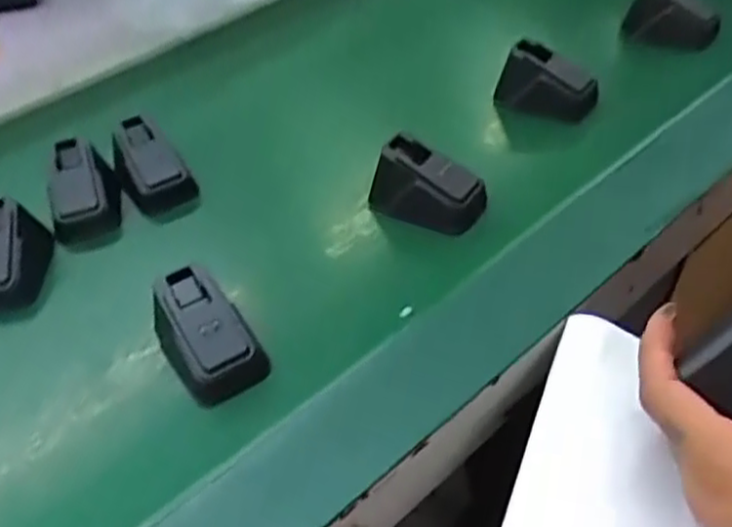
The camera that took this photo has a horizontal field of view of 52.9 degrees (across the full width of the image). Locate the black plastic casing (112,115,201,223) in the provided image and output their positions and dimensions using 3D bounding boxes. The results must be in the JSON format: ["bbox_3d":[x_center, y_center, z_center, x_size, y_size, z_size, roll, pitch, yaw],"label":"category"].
[{"bbox_3d":[-0.149,-0.069,0.517,0.049,0.027,0.072,-14,70,-17],"label":"black plastic casing"}]

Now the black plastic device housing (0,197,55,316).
[{"bbox_3d":[-0.226,-0.006,0.458,0.035,0.046,0.064,-6,44,1],"label":"black plastic device housing"}]

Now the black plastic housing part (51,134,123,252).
[{"bbox_3d":[-0.193,-0.050,0.501,0.041,0.041,0.068,-17,45,-9],"label":"black plastic housing part"}]

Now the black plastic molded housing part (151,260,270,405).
[{"bbox_3d":[-0.085,0.038,0.386,0.039,0.035,0.071,-30,67,-27],"label":"black plastic molded housing part"}]

